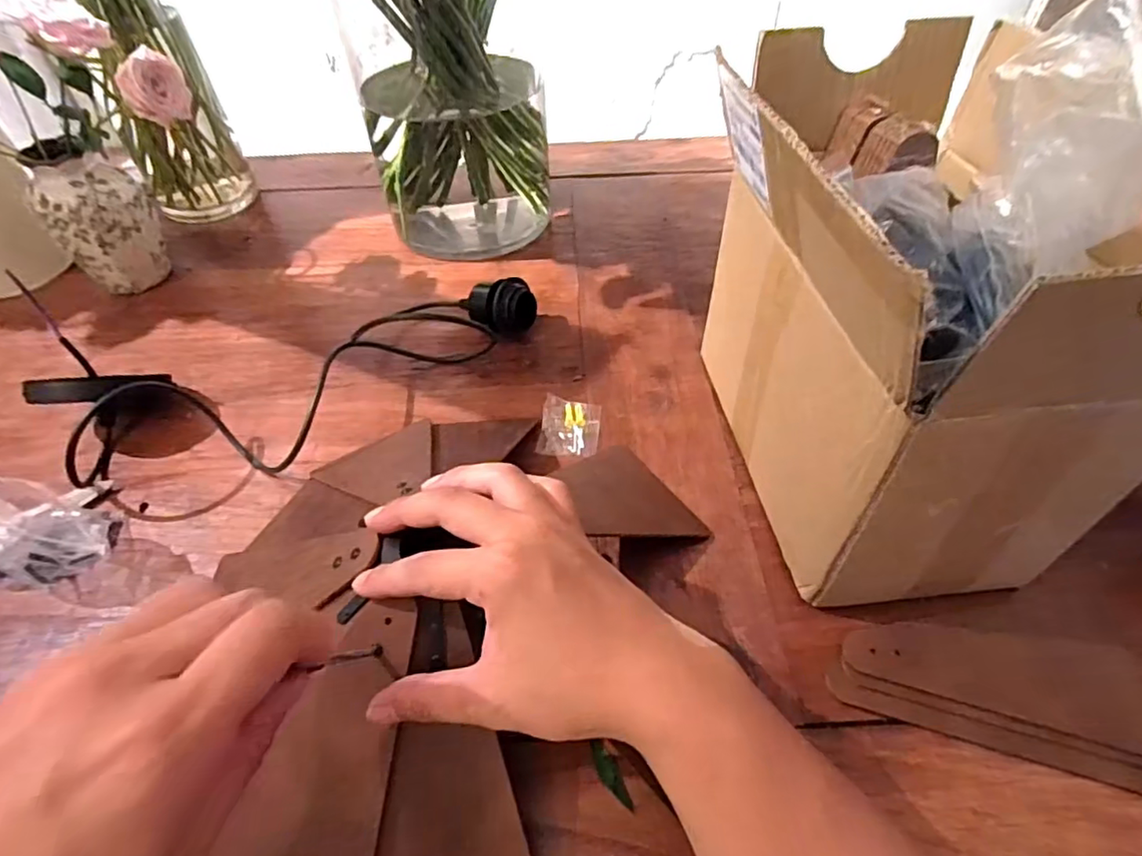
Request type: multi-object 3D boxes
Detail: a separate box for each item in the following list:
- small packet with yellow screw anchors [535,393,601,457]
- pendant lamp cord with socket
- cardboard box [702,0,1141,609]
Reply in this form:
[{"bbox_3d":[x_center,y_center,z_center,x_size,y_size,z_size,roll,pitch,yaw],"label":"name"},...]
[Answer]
[{"bbox_3d":[0.000,0.000,0.486,0.047,0.011,0.056,5,50,7],"label":"small packet with yellow screw anchors"},{"bbox_3d":[-0.230,-0.053,0.494,0.403,0.083,0.183,-7,49,-3],"label":"pendant lamp cord with socket"},{"bbox_3d":[0.200,-0.070,0.360,0.186,0.270,0.259,-7,49,-3],"label":"cardboard box"}]

